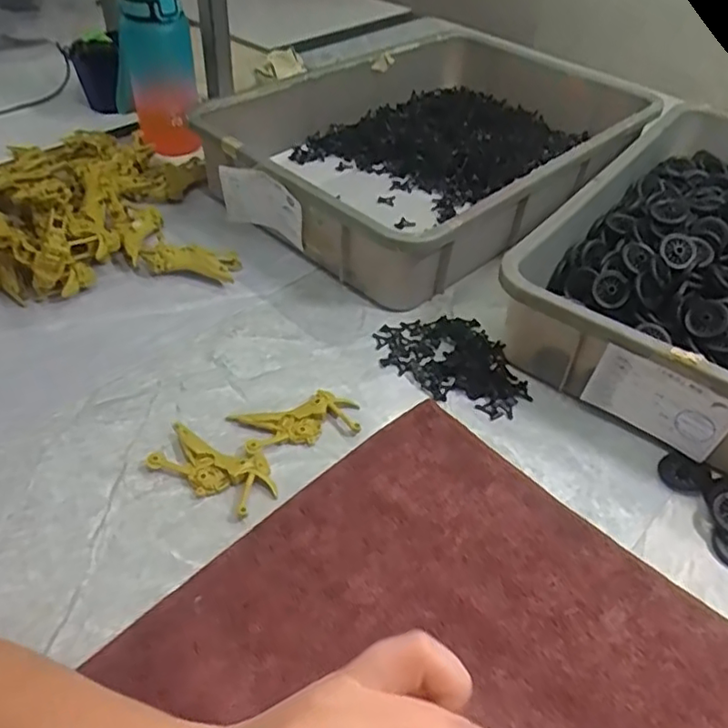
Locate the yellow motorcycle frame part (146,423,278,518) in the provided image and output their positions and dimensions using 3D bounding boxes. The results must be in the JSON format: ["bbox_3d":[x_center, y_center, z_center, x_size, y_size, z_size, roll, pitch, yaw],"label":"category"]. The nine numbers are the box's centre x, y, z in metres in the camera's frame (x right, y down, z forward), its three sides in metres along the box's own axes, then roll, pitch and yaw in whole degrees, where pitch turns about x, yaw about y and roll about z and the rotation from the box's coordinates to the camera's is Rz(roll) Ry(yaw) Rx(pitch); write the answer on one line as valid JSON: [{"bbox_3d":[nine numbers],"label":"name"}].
[{"bbox_3d":[-0.114,0.079,0.482,0.099,0.008,0.048,22,48,18],"label":"yellow motorcycle frame part"}]

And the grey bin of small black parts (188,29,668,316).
[{"bbox_3d":[0.092,-0.276,0.793,0.534,0.100,0.358,-34,55,-31],"label":"grey bin of small black parts"}]

